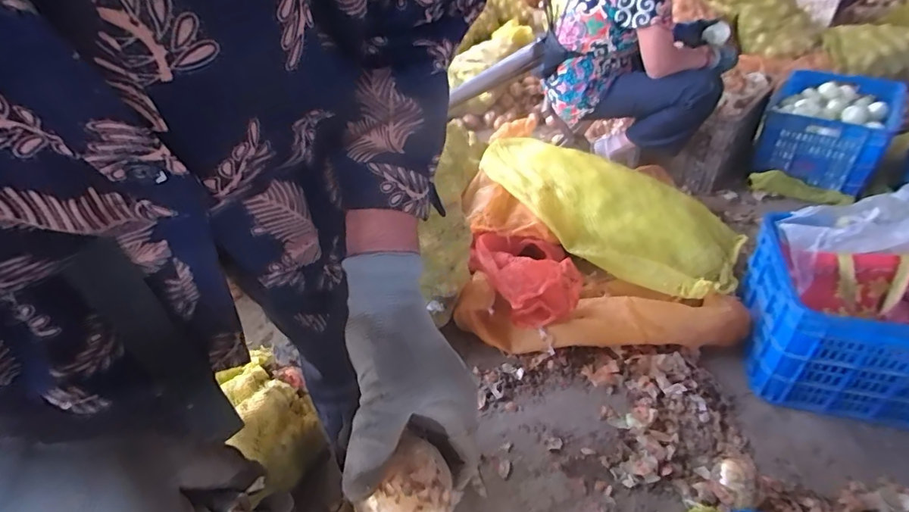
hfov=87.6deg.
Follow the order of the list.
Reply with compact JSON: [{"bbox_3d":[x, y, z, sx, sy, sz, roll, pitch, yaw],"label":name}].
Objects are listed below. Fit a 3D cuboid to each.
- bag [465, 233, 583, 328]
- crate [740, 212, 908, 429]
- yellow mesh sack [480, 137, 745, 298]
[{"bbox_3d":[0.177,0.032,1.218,0.248,0.114,0.337,-2,38,3],"label":"bag"},{"bbox_3d":[0.950,0.145,1.011,0.550,0.253,0.347,7,40,15],"label":"crate"},{"bbox_3d":[0.405,-0.146,1.351,0.326,0.169,0.766,-31,45,-29],"label":"yellow mesh sack"}]

